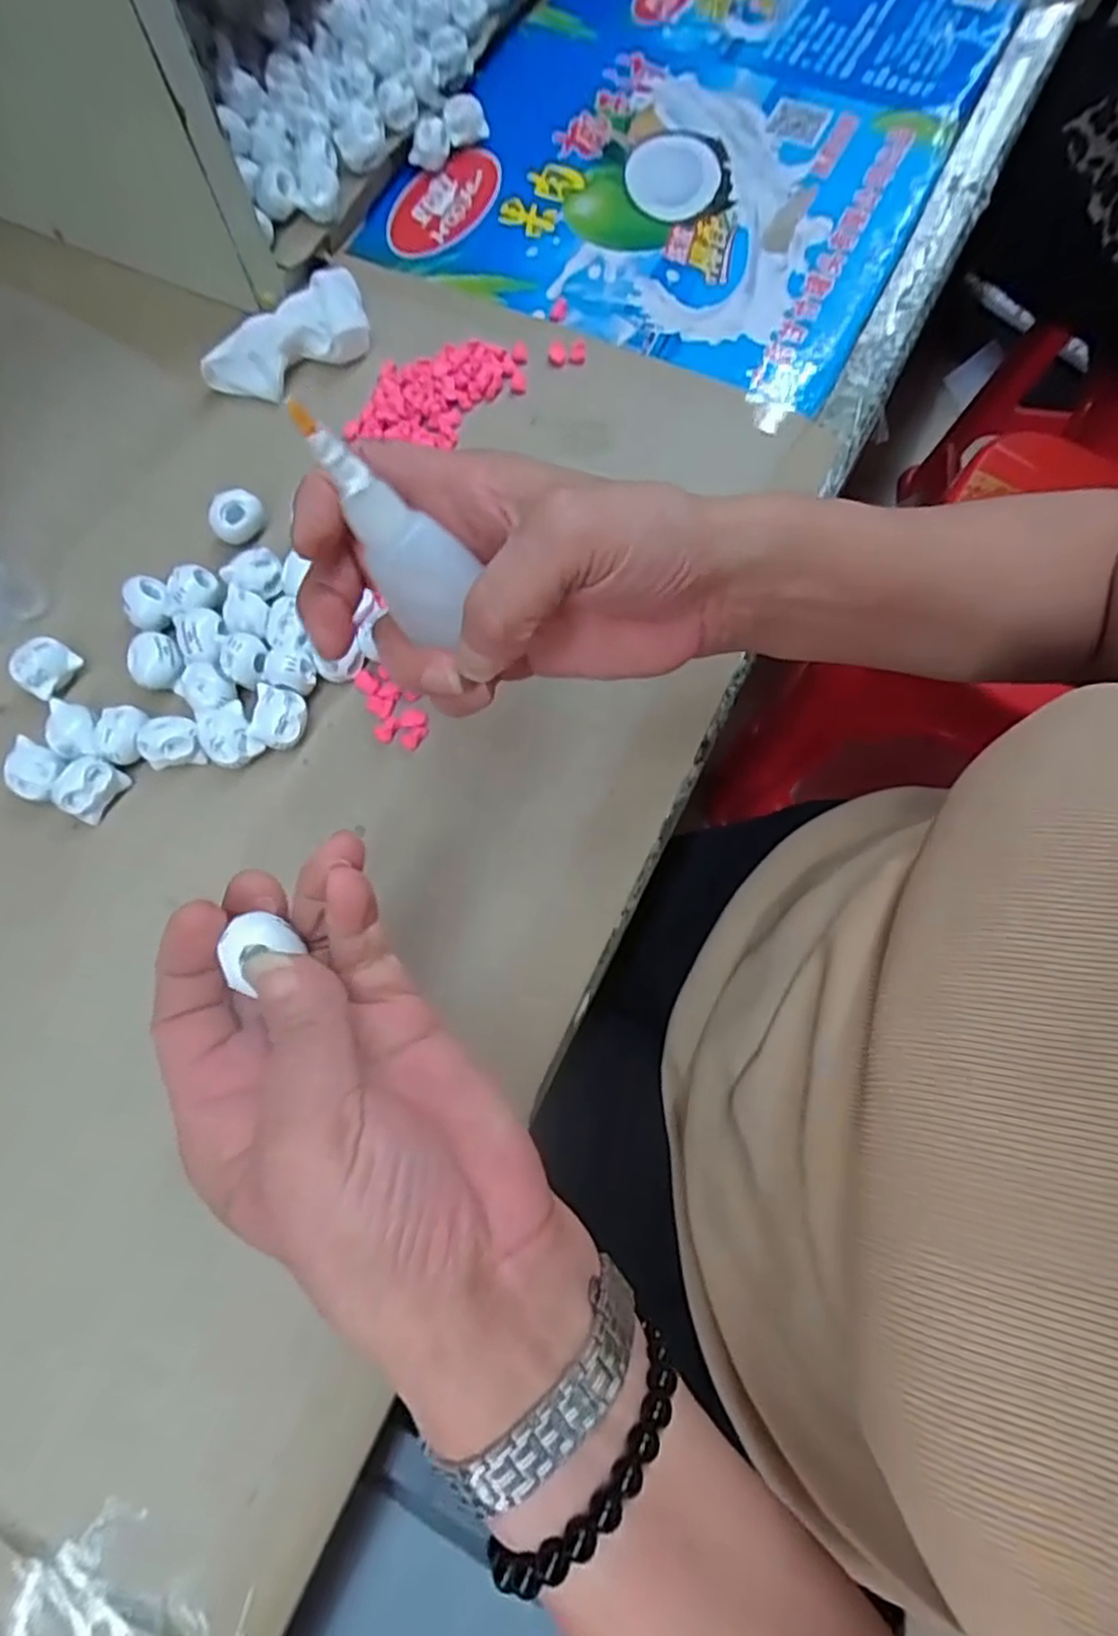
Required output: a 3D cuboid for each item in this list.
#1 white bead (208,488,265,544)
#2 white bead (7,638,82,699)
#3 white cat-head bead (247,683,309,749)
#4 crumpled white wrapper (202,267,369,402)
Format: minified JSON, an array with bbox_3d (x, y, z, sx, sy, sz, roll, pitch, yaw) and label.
[{"bbox_3d":[-0.156,-0.146,0.347,0.025,0.017,0.015,-31,73,-10],"label":"white bead"},{"bbox_3d":[-0.235,-0.069,0.331,0.021,0.020,0.025,31,74,10],"label":"white bead"},{"bbox_3d":[-0.122,-0.043,0.316,0.022,0.018,0.024,12,71,5],"label":"white cat-head bead"},{"bbox_3d":[-0.140,-0.253,0.382,0.093,0.022,0.046,-39,75,-12],"label":"crumpled white wrapper"}]

